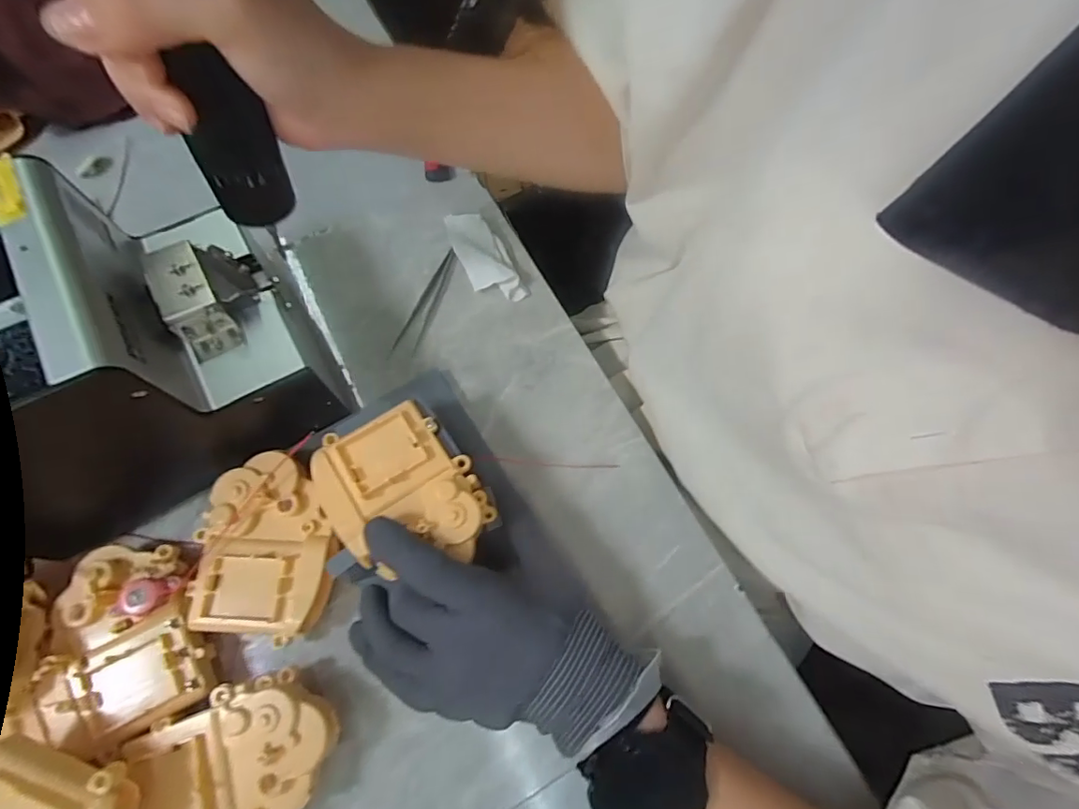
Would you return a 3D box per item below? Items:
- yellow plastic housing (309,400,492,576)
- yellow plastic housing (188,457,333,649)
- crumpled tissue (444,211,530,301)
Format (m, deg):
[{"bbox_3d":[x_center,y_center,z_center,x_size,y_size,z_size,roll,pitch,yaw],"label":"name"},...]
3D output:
[{"bbox_3d":[-0.075,0.045,0.280,0.076,0.015,0.090,-27,73,-12],"label":"yellow plastic housing"},{"bbox_3d":[-0.150,0.078,0.292,0.081,0.013,0.094,13,70,2],"label":"yellow plastic housing"},{"bbox_3d":[-0.041,-0.111,0.392,0.036,0.017,0.080,-25,73,-11],"label":"crumpled tissue"}]

